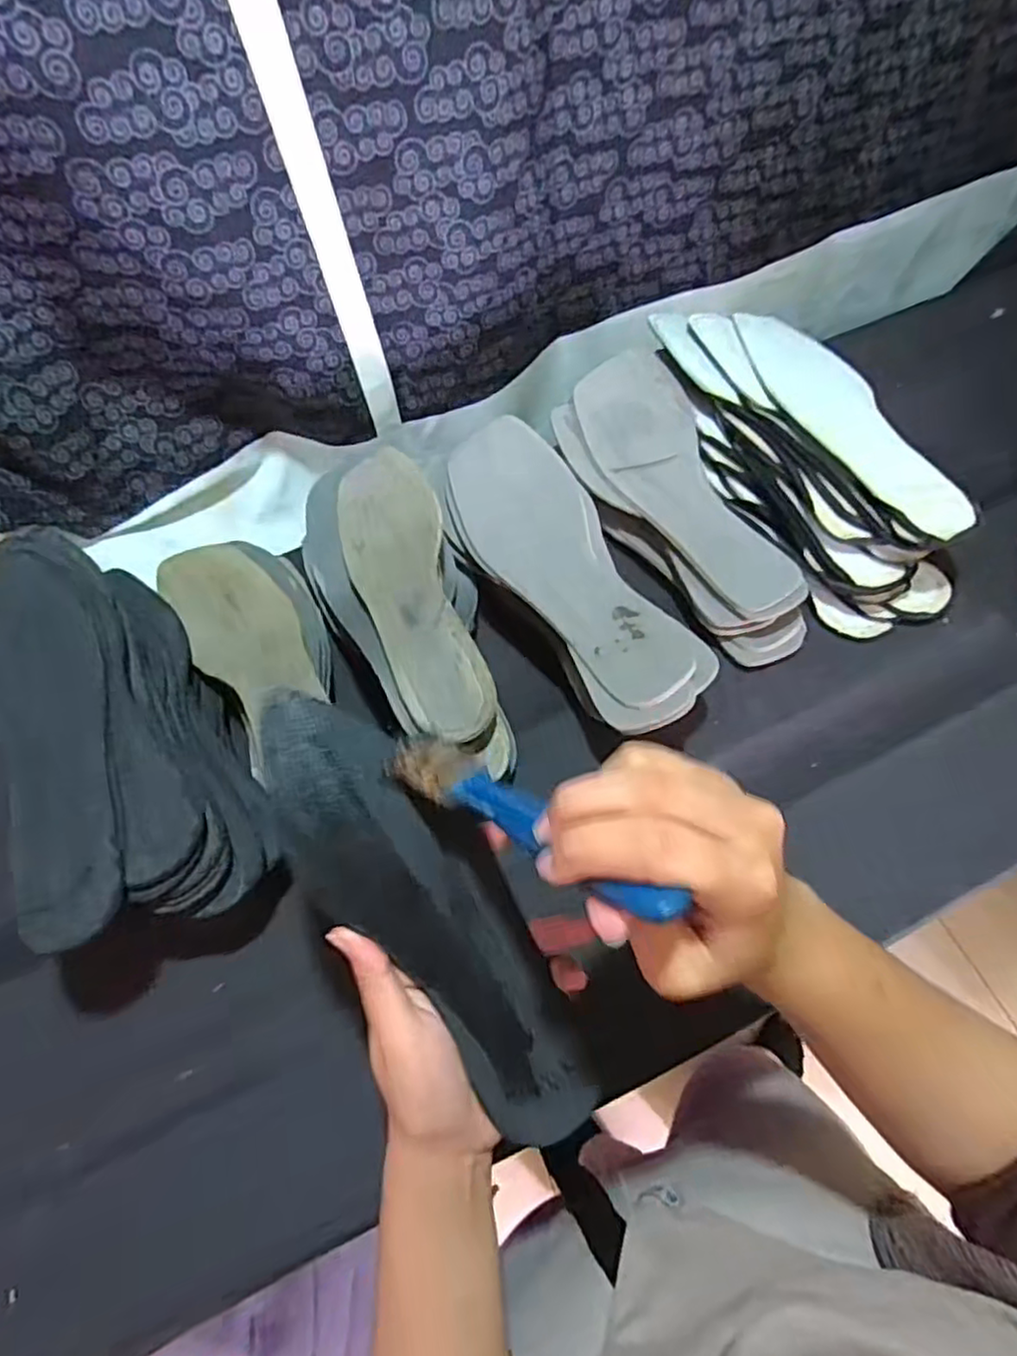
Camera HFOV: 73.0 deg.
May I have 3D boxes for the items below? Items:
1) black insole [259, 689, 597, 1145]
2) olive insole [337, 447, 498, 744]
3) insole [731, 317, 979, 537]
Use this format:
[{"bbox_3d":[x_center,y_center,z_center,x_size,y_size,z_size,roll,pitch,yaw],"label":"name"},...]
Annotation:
[{"bbox_3d":[-0.036,0.108,0.315,0.069,0.011,0.232,-36,93,-16],"label":"black insole"},{"bbox_3d":[-0.066,-0.061,0.462,0.068,0.028,0.229,-18,60,-7],"label":"olive insole"},{"bbox_3d":[0.254,-0.205,0.531,0.073,0.017,0.266,-22,60,7],"label":"insole"}]

